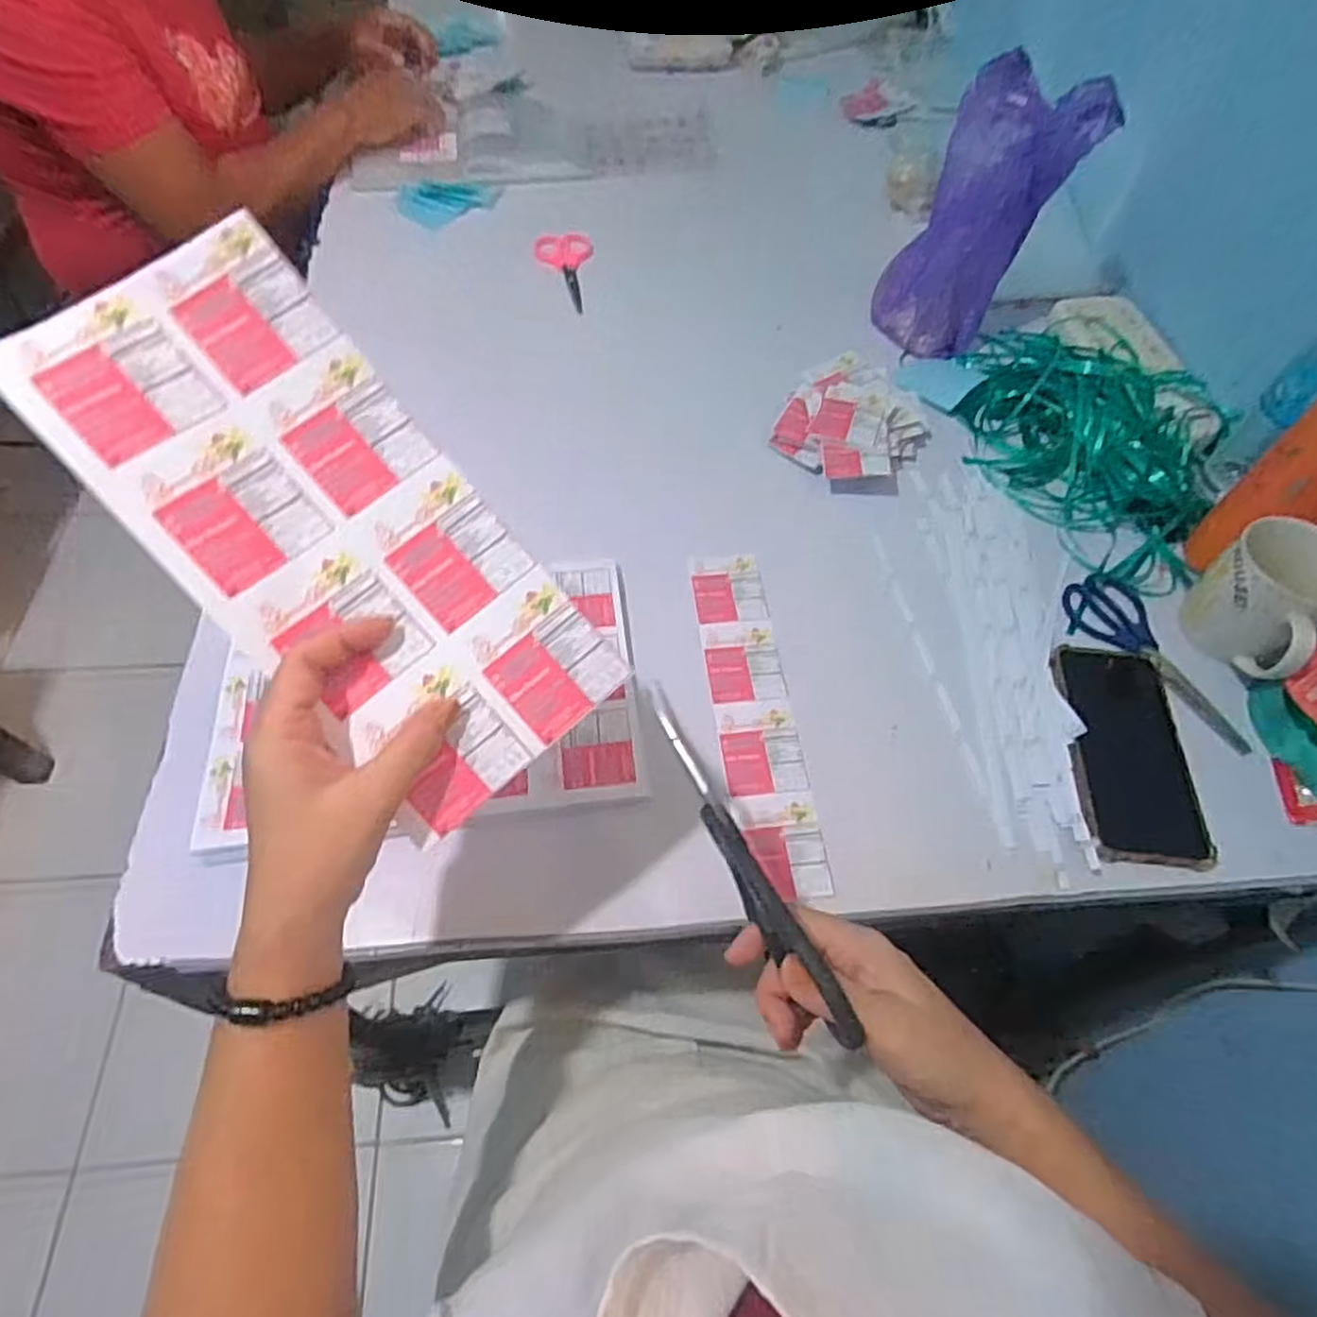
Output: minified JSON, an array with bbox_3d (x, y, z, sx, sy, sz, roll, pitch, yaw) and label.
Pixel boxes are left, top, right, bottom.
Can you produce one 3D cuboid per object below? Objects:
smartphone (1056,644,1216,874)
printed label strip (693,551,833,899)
[{"bbox_3d":[0.336,0.061,0.536,0.084,0.013,0.175,5,58,2],"label":"smartphone"},{"bbox_3d":[0.070,0.034,0.558,0.059,0.005,0.281,-5,58,-4],"label":"printed label strip"}]

